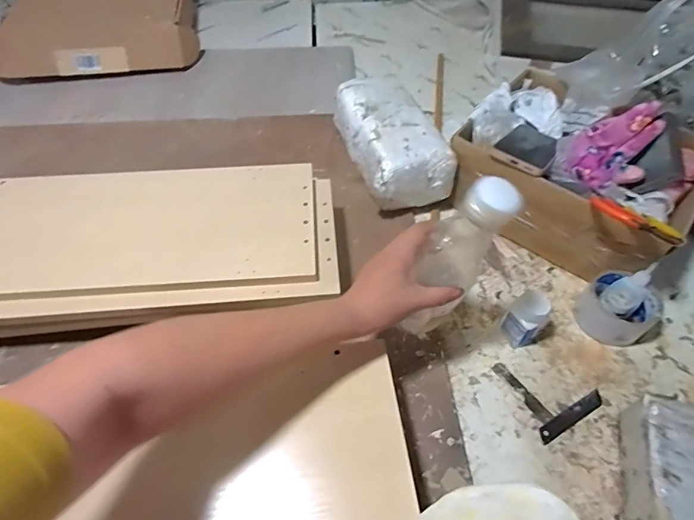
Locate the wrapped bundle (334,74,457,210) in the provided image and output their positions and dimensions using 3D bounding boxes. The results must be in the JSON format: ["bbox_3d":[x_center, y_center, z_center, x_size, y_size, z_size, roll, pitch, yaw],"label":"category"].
[{"bbox_3d":[0.066,-0.188,0.694,0.125,0.108,0.244,-15,54,-10],"label":"wrapped bundle"}]

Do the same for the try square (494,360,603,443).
[{"bbox_3d":[0.243,0.152,0.513,0.092,0.004,0.097,-20,55,-13],"label":"try square"}]

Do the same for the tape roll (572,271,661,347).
[{"bbox_3d":[0.338,0.068,0.547,0.080,0.051,0.084,-1,53,1],"label":"tape roll"}]

